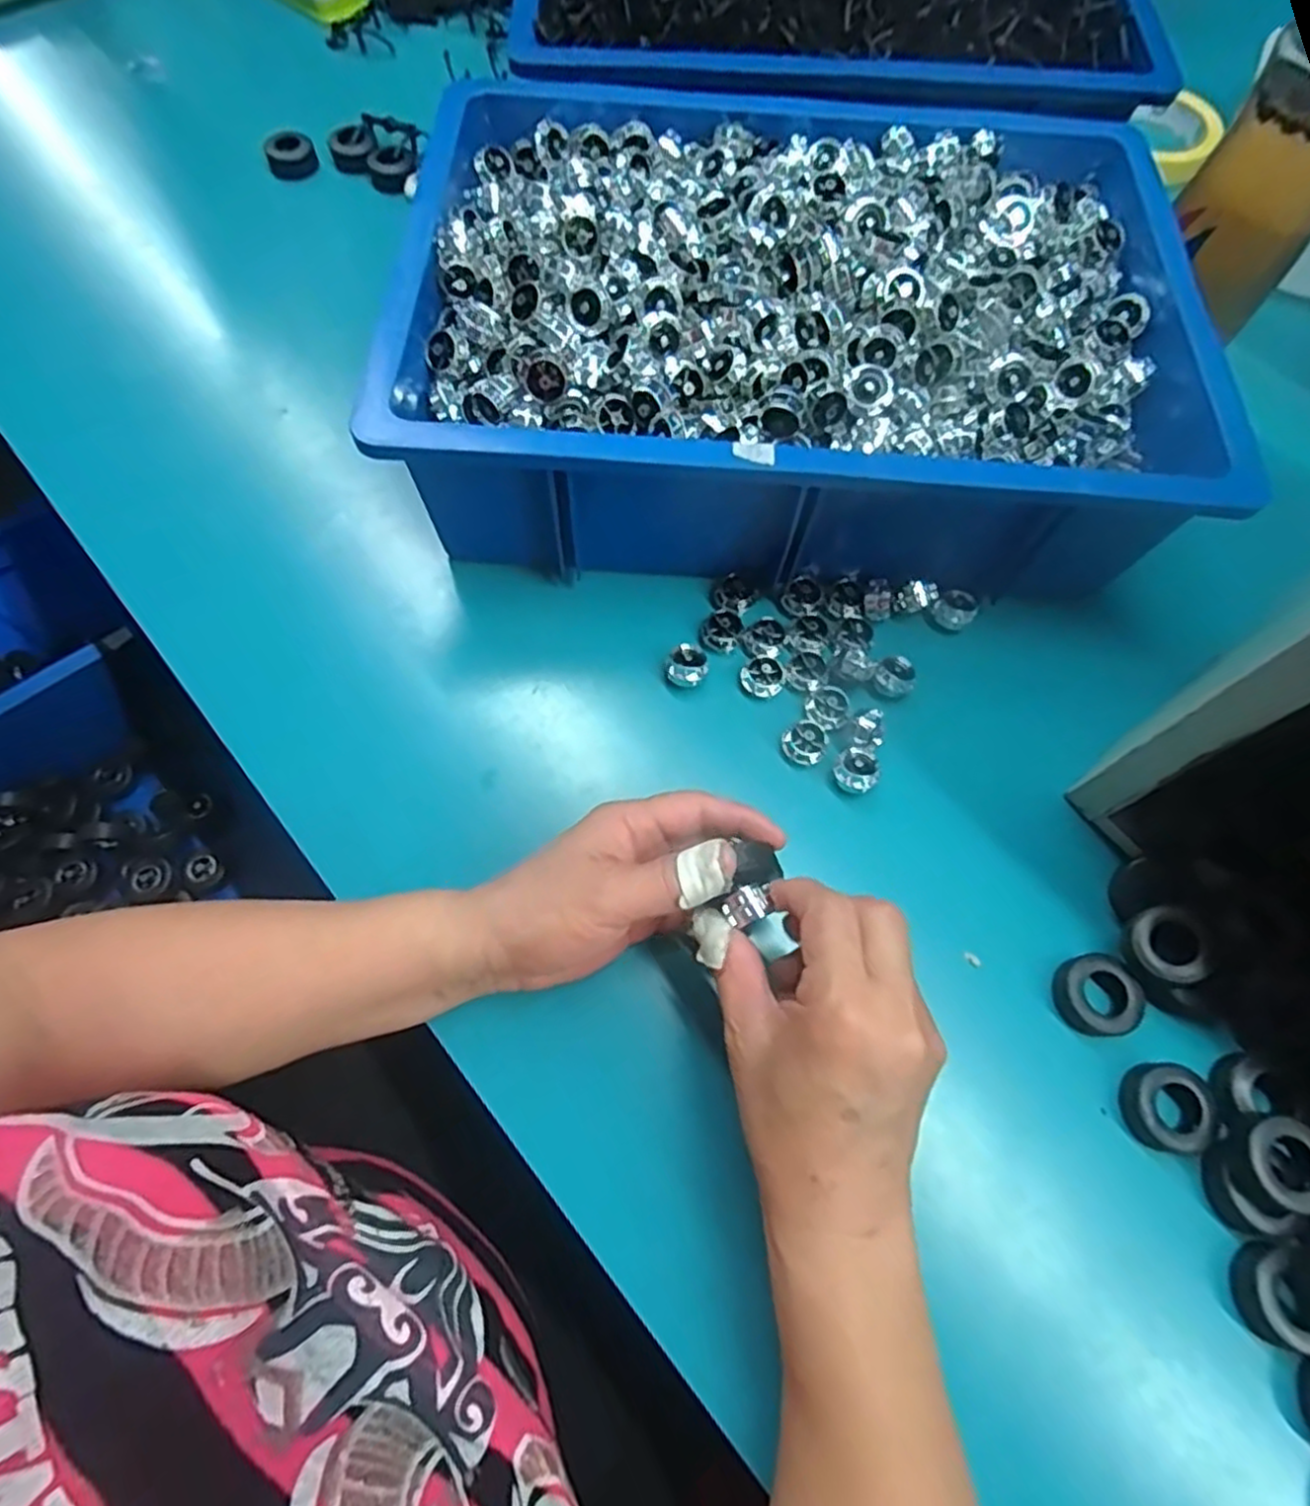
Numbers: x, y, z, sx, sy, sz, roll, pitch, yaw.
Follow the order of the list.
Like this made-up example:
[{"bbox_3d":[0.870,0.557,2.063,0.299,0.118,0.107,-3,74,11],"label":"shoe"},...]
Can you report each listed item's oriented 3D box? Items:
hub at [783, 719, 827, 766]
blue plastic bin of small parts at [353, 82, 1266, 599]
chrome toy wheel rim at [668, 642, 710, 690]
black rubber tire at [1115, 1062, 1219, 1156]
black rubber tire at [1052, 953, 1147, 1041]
[{"bbox_3d":[0.081,-0.006,0.405,0.022,0.013,0.024,0,68,-1],"label":"hub"},{"bbox_3d":[0.087,-0.257,0.461,0.441,0.117,0.316,2,68,0],"label":"blue plastic bin of small parts"},{"bbox_3d":[0.018,-0.049,0.418,0.022,0.016,0.024,0,68,-1],"label":"chrome toy wheel rim"},{"bbox_3d":[0.237,0.162,0.338,0.041,0.014,0.037,7,68,2],"label":"black rubber tire"},{"bbox_3d":[0.214,0.117,0.356,0.037,0.011,0.038,0,68,-1],"label":"black rubber tire"}]

